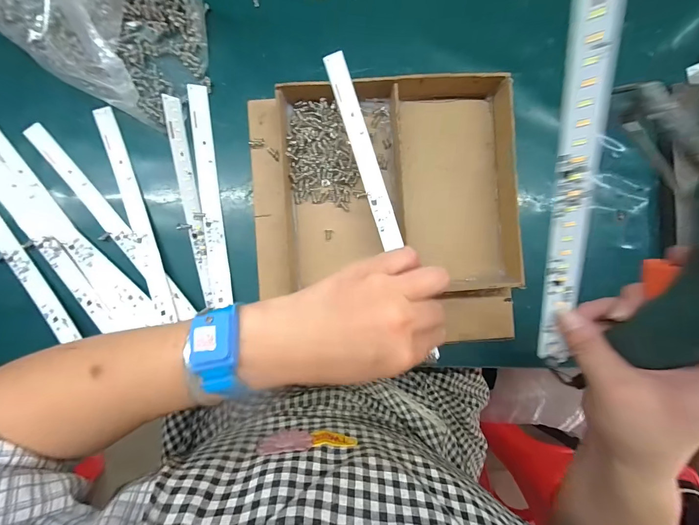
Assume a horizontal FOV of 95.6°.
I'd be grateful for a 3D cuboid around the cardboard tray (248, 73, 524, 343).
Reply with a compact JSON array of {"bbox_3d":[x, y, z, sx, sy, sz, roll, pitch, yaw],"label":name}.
[{"bbox_3d":[0.035,-0.048,0.312,0.258,0.033,0.255,-4,92,-2],"label":"cardboard tray"}]

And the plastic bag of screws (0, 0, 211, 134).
[{"bbox_3d":[-0.252,-0.264,0.292,0.253,0.065,0.164,36,90,-3],"label":"plastic bag of screws"}]

